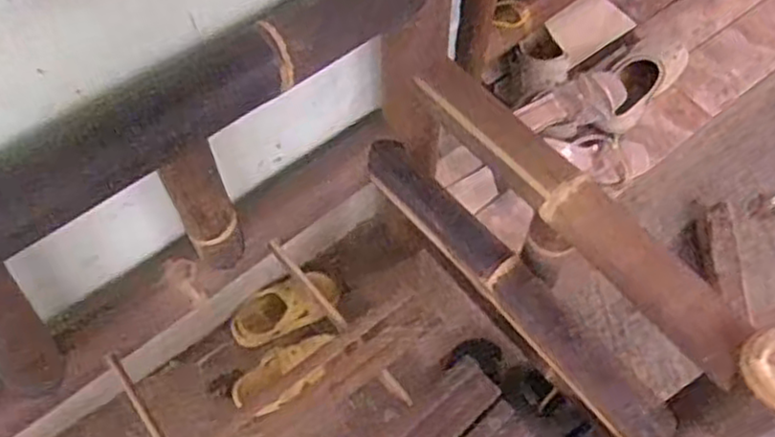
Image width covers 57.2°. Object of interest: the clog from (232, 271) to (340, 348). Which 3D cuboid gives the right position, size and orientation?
[{"bbox_3d":[-0.169,0.146,1.165,0.176,0.056,0.078,-25,88,-16],"label":"clog"}]

